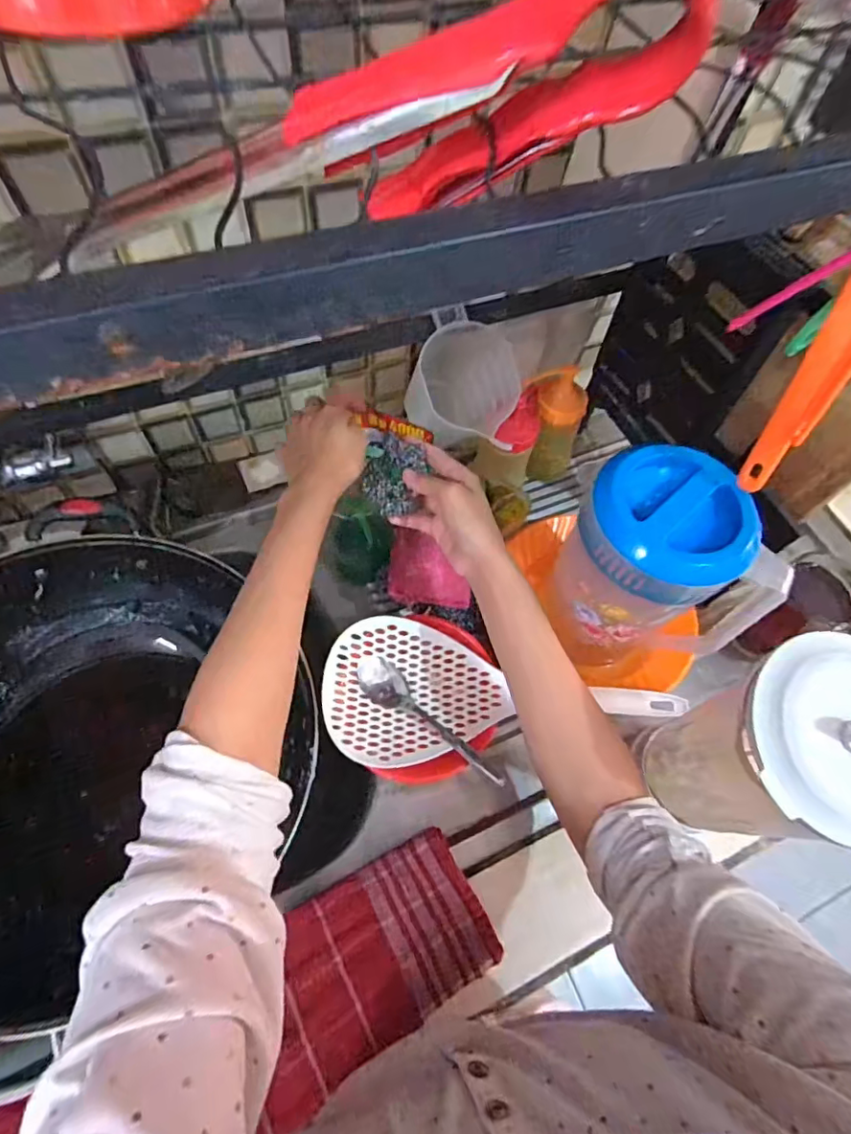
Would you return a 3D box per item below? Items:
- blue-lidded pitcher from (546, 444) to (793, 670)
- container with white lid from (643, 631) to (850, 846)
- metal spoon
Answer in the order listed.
[{"bbox_3d":[0.184,0.009,0.470,0.118,0.177,0.159,-27,67,-17],"label":"blue-lidded pitcher"},{"bbox_3d":[0.239,0.136,0.388,0.109,0.184,0.101,2,62,-3],"label":"container with white lid"},{"bbox_3d":[0.000,0.139,0.491,0.159,0.019,0.036,41,67,16],"label":"metal spoon"}]

